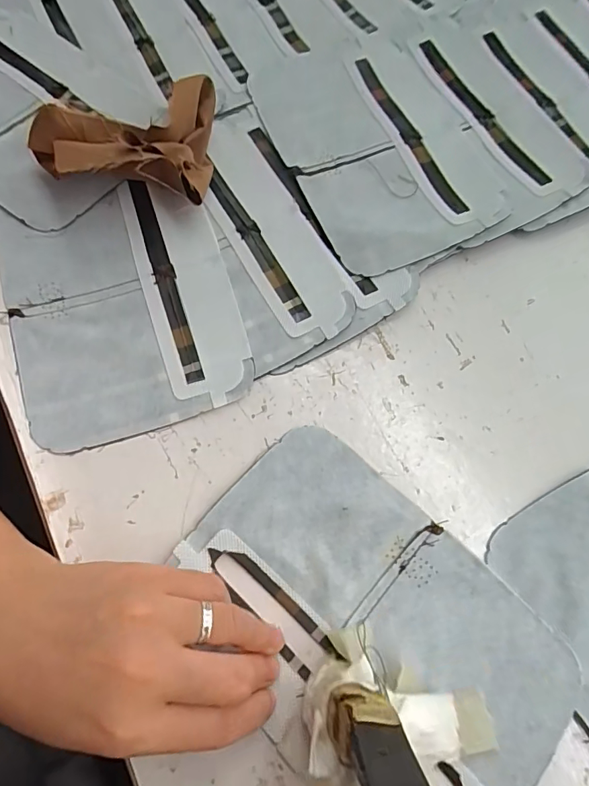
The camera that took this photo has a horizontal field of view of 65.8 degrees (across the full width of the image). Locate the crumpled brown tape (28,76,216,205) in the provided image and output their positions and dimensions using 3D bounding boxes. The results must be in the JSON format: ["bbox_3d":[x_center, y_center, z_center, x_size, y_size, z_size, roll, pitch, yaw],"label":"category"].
[{"bbox_3d":[-0.110,-0.162,0.295,0.108,0.042,0.084,2,71,-1],"label":"crumpled brown tape"}]

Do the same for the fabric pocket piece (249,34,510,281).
[{"bbox_3d":[0.053,-0.176,0.325,0.117,0.011,0.192,-23,73,-10],"label":"fabric pocket piece"}]

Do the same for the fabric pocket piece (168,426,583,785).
[{"bbox_3d":[0.038,0.119,0.232,0.196,0.008,0.126,42,74,12],"label":"fabric pocket piece"}]

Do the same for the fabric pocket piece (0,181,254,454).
[{"bbox_3d":[-0.104,-0.055,0.275,0.130,0.020,0.160,-16,73,-9],"label":"fabric pocket piece"}]

